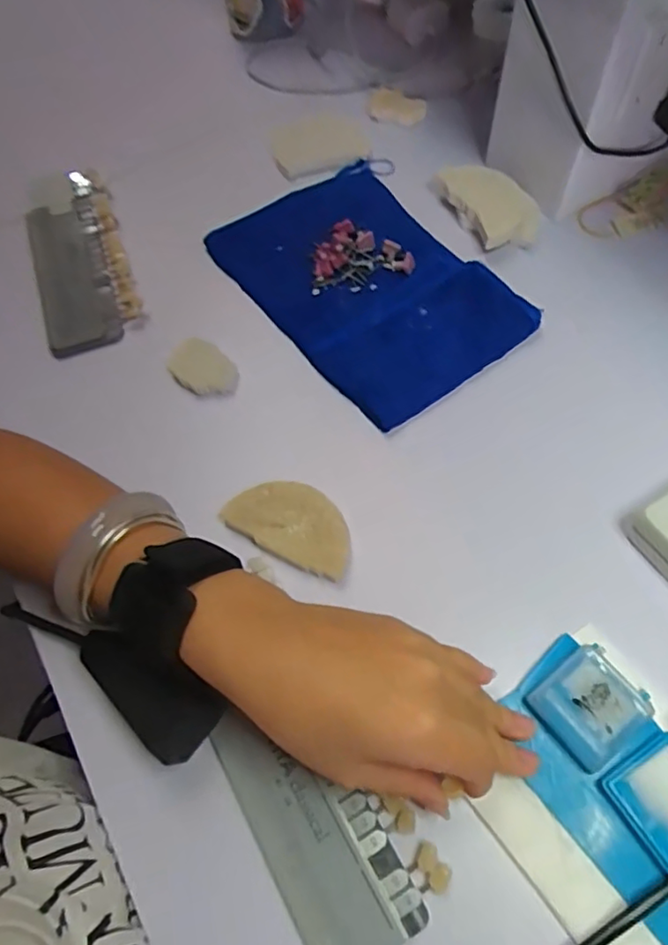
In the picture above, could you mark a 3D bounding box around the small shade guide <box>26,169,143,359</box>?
[{"bbox_3d":[-0.198,-0.167,0.465,0.070,0.020,0.192,-20,63,-7],"label":"small shade guide"}]

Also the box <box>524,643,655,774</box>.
[{"bbox_3d":[0.119,0.108,0.278,0.043,0.013,0.040,-36,66,-15],"label":"box"}]

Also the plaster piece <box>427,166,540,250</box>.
[{"bbox_3d":[0.115,-0.203,0.450,0.046,0.028,0.093,-18,63,-6],"label":"plaster piece"}]

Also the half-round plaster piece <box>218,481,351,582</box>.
[{"bbox_3d":[-0.023,0.027,0.337,0.076,0.010,0.041,25,67,15],"label":"half-round plaster piece"}]

